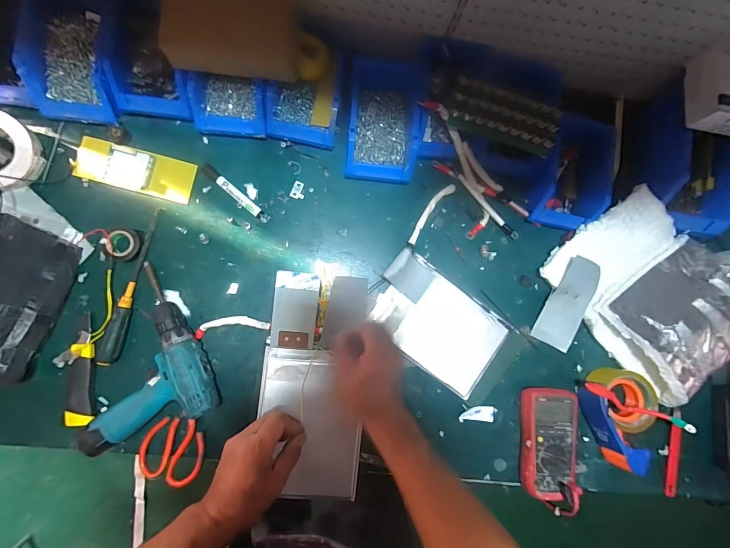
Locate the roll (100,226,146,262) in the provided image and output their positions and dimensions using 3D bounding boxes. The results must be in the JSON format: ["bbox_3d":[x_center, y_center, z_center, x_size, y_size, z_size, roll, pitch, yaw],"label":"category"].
[{"bbox_3d":[-0.399,-0.050,0.561,0.059,0.018,0.056,1,85,-5],"label":"roll"}]

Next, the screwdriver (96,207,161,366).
[{"bbox_3d":[-0.381,0.016,0.548,0.029,0.023,0.259,13,84,-4],"label":"screwdriver"}]

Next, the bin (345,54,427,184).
[{"bbox_3d":[0.030,-0.263,0.587,0.114,0.071,0.200,4,84,-5],"label":"bin"}]

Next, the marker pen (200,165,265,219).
[{"bbox_3d":[-0.229,-0.143,0.590,0.128,0.016,0.018,41,82,-1],"label":"marker pen"}]

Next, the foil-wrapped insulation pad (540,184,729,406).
[{"bbox_3d":[0.512,0.031,0.585,0.251,0.063,0.327,-40,90,-8],"label":"foil-wrapped insulation pad"}]

